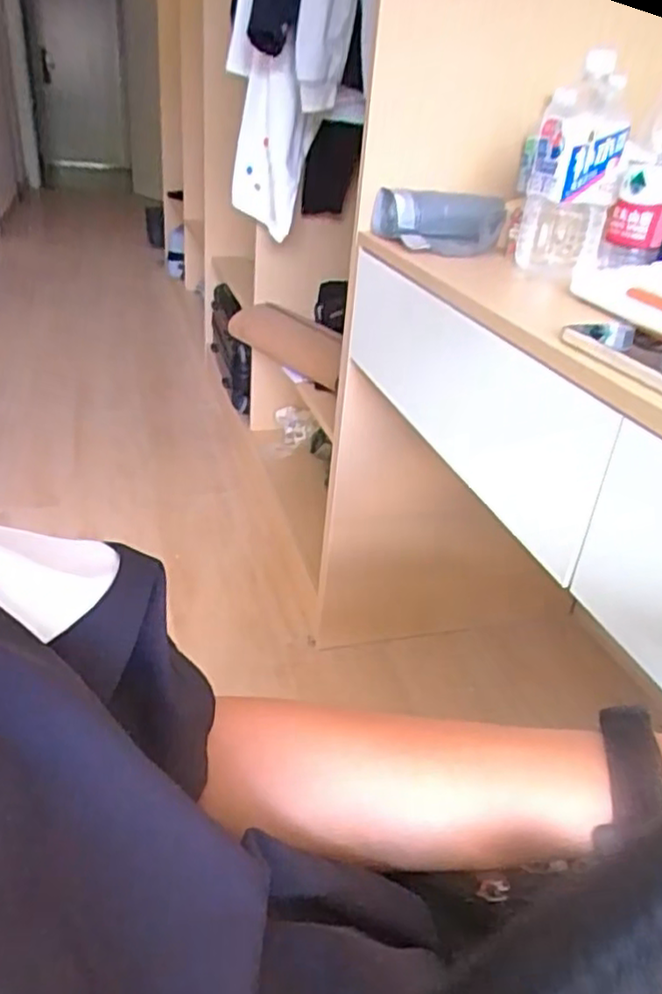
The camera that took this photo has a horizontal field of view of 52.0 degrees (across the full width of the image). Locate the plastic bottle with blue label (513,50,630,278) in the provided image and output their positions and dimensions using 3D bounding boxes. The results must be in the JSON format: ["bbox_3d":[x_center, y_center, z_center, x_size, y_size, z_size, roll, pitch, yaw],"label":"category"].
[{"bbox_3d":[0.270,-0.366,0.771,0.104,0.220,0.082,14,31,14],"label":"plastic bottle with blue label"}]

